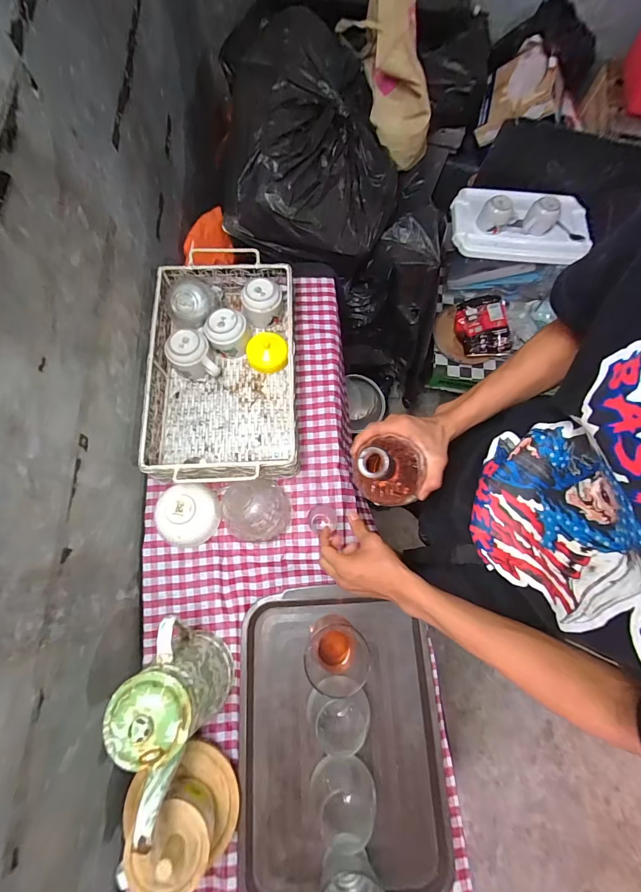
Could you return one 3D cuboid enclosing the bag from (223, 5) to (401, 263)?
[{"bbox_3d":[-0.009,-0.623,0.777,0.346,0.232,0.397,-3,71,-3],"label":"bag"}]

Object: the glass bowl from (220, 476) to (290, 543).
[{"bbox_3d":[-0.109,0.106,0.620,0.113,0.070,0.099,-27,74,-11],"label":"glass bowl"}]

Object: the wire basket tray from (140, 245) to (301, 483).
[{"bbox_3d":[-0.175,-0.141,0.685,0.259,0.086,0.421,-2,71,-3],"label":"wire basket tray"}]

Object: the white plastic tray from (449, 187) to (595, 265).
[{"bbox_3d":[0.566,-0.631,1.053,0.375,0.049,0.203,8,88,3],"label":"white plastic tray"}]

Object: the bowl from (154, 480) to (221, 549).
[{"bbox_3d":[-0.221,0.113,0.620,0.096,0.059,0.104,1,71,-2],"label":"bowl"}]

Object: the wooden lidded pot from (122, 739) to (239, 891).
[{"bbox_3d":[-0.181,0.487,0.489,0.138,0.143,0.120,32,73,9],"label":"wooden lidded pot"}]

